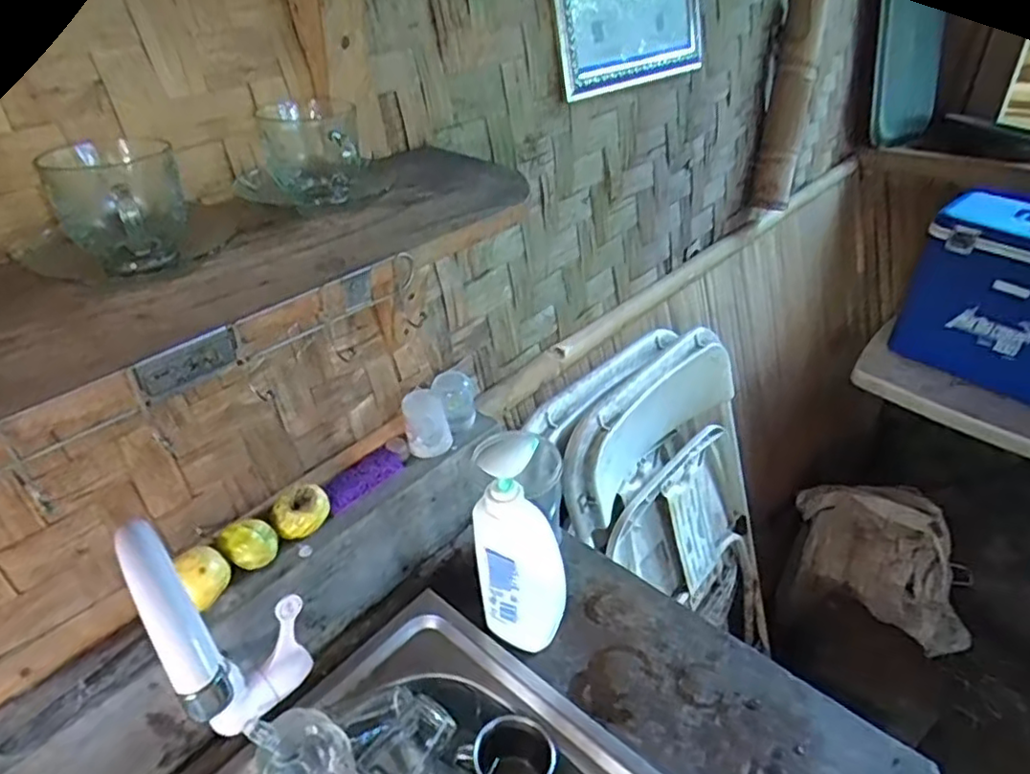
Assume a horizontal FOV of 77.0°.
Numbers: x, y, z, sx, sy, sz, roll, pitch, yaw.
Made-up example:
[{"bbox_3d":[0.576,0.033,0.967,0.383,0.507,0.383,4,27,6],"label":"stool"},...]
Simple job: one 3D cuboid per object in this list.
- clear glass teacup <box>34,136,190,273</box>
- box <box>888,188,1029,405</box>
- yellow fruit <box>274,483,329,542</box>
[{"bbox_3d":[-0.260,-0.115,0.433,0.078,0.077,0.082,-20,39,-23],"label":"clear glass teacup"},{"bbox_3d":[1.075,-0.198,1.396,0.360,0.333,0.270,25,44,33],"label":"box"},{"bbox_3d":[-0.217,0.124,0.659,0.052,0.040,0.038,-17,38,-19],"label":"yellow fruit"}]

